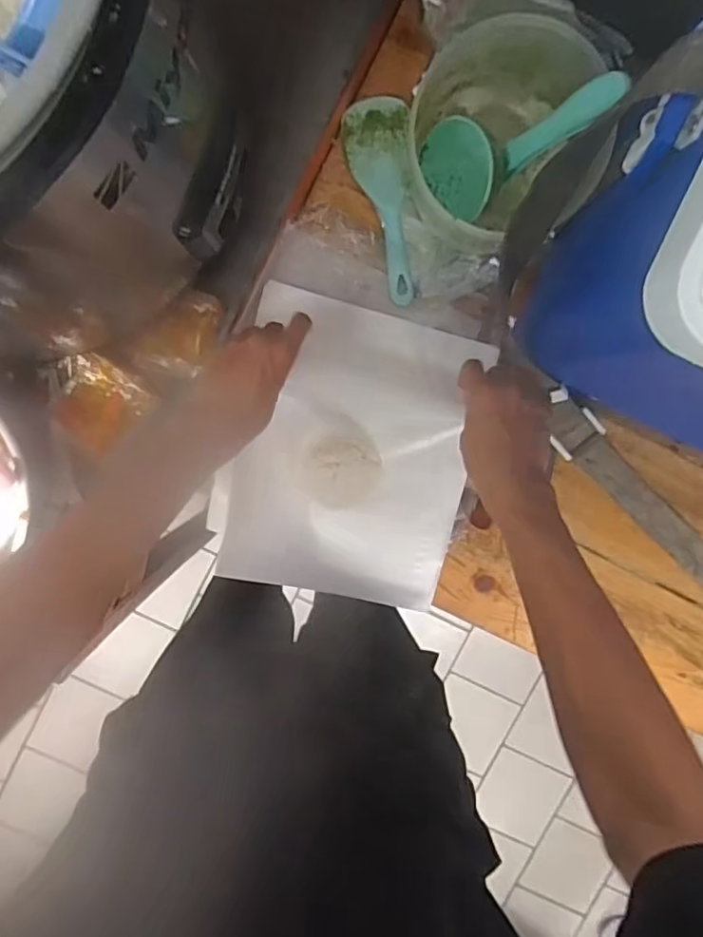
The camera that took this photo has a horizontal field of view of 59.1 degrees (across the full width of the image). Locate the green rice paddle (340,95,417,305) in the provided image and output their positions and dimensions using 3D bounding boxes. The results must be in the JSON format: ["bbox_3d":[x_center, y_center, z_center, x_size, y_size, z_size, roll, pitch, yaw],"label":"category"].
[{"bbox_3d":[0.030,-0.265,0.619,0.063,0.015,0.194,-5,96,-2],"label":"green rice paddle"}]

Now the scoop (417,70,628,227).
[{"bbox_3d":[0.145,-0.290,0.543,0.037,0.193,0.081,-17,98,-38],"label":"scoop"}]

